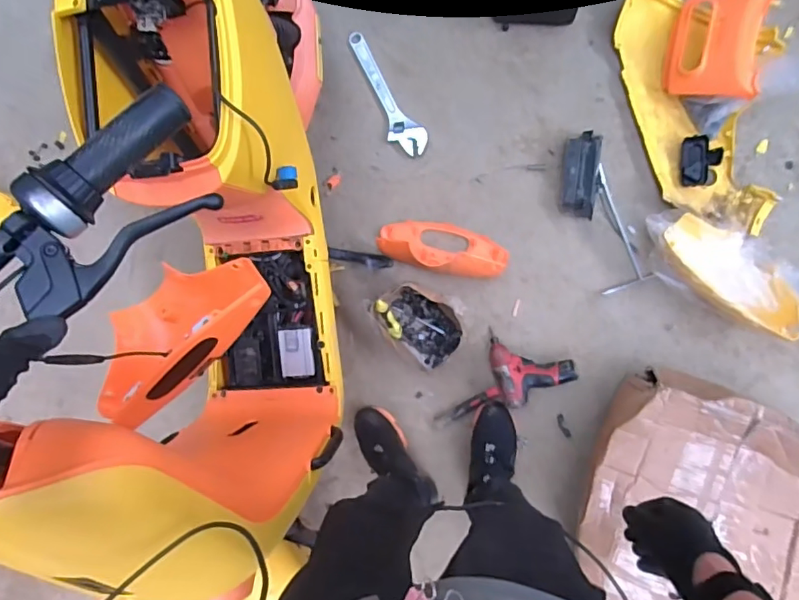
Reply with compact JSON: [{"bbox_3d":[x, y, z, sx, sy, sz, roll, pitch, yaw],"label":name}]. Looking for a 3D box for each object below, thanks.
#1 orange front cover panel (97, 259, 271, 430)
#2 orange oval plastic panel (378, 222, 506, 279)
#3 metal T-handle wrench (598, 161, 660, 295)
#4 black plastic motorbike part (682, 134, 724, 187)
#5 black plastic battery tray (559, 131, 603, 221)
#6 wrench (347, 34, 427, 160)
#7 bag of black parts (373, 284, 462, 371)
[{"bbox_3d":[-0.325,0.042,0.704,0.293,0.105,0.153,-44,80,5],"label":"orange front cover panel"},{"bbox_3d":[0.095,-0.120,1.183,0.307,0.121,0.125,13,89,10],"label":"orange oval plastic panel"},{"bbox_3d":[0.474,-0.161,1.175,0.112,0.034,0.279,-22,84,7],"label":"metal T-handle wrench"},{"bbox_3d":[0.664,-0.306,1.131,0.077,0.028,0.102,2,87,9],"label":"black plastic motorbike part"},{"bbox_3d":[0.412,-0.282,1.170,0.078,0.060,0.182,7,88,9],"label":"black plastic battery tray"},{"bbox_3d":[-0.041,-0.504,1.266,0.078,0.014,0.344,-32,83,6],"label":"wrench"},{"bbox_3d":[0.051,0.054,1.190,0.158,0.099,0.205,-43,82,5],"label":"bag of black parts"}]

